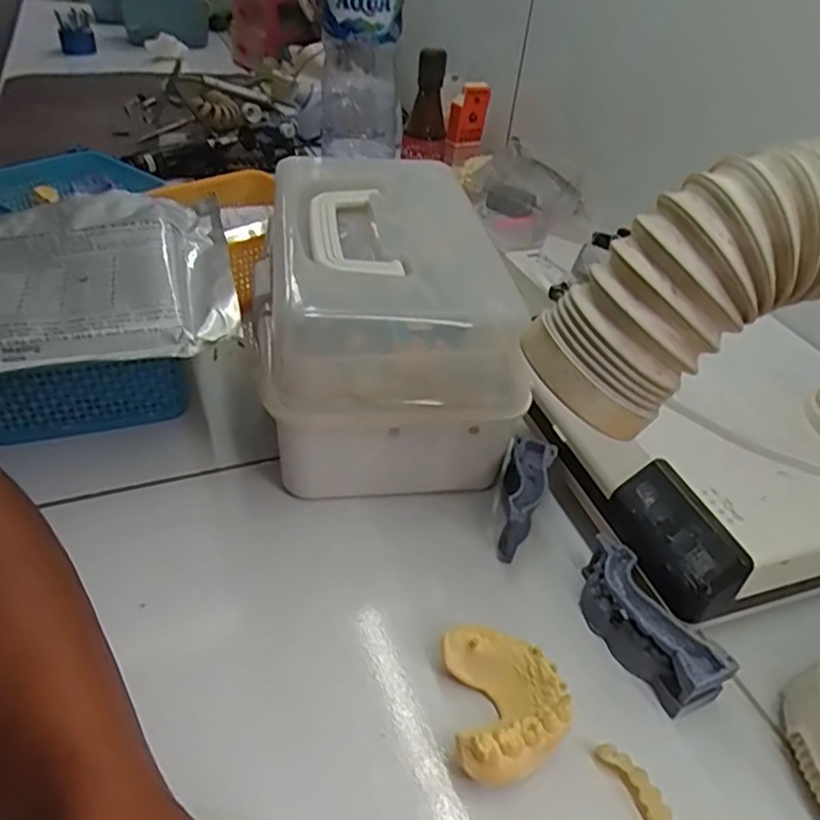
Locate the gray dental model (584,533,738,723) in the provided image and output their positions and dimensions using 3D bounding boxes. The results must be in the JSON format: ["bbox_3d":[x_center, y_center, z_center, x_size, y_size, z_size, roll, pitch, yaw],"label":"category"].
[{"bbox_3d":[0.119,0.110,0.337,0.028,0.032,0.087,-16,44,-26],"label":"gray dental model"}]

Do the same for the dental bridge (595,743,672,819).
[{"bbox_3d":[0.101,0.168,0.281,0.015,0.010,0.048,-10,42,-20],"label":"dental bridge"}]

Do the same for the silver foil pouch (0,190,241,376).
[{"bbox_3d":[-0.221,-0.089,0.427,0.200,0.034,0.191,-10,42,-20],"label":"silver foil pouch"}]

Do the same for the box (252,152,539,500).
[{"bbox_3d":[-0.024,-0.067,0.453,0.156,0.131,0.227,-2,38,-11],"label":"box"}]

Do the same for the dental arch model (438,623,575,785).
[{"bbox_3d":[0.044,0.135,0.303,0.052,0.030,0.066,0,40,-8],"label":"dental arch model"}]

